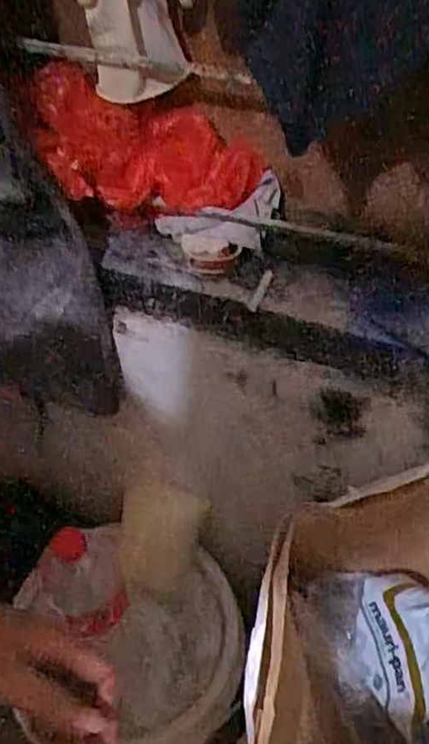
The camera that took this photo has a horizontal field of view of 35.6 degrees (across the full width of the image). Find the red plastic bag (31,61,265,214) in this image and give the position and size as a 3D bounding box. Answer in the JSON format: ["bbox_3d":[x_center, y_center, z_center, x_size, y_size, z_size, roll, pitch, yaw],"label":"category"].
[{"bbox_3d":[-0.071,-0.209,0.660,0.234,0.125,0.046,13,47,-13],"label":"red plastic bag"}]

